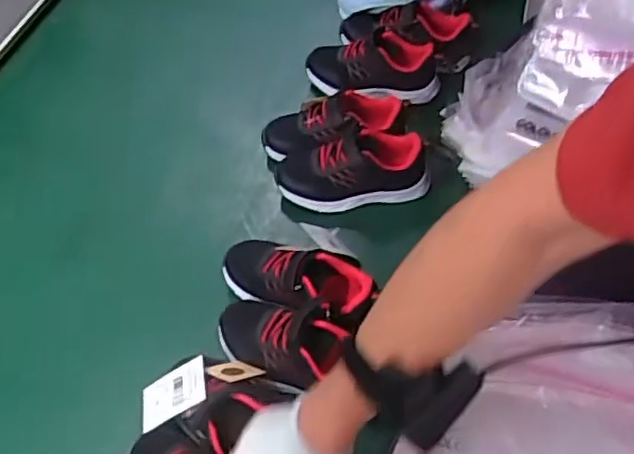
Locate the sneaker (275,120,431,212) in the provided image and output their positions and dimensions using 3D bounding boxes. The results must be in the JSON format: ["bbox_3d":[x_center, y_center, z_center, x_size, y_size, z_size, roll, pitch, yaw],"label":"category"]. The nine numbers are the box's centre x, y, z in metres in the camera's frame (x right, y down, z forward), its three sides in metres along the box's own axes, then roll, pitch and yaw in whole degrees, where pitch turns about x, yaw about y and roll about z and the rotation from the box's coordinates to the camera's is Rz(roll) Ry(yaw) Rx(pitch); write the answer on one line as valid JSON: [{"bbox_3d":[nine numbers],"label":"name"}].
[{"bbox_3d":[0.043,-0.074,0.814,0.183,0.065,0.082,-10,53,-3],"label":"sneaker"}]

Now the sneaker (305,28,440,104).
[{"bbox_3d":[0.075,-0.228,0.931,0.189,0.068,0.090,-1,53,4],"label":"sneaker"}]

